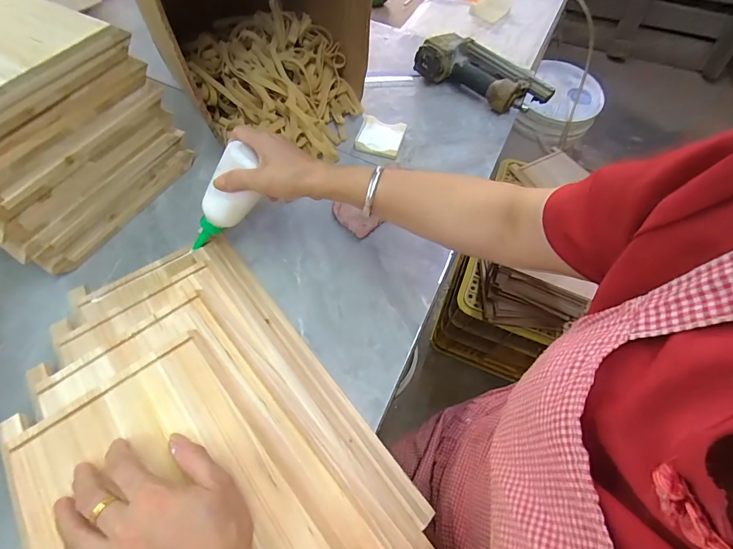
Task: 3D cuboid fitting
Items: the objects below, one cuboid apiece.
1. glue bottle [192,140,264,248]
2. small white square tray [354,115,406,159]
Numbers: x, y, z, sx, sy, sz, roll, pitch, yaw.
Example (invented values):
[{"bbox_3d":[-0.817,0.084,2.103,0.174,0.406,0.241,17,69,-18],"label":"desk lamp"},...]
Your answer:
[{"bbox_3d":[-0.172,-0.083,0.450,0.046,0.144,0.040,44,29,18],"label":"glue bottle"},{"bbox_3d":[0.024,-0.241,0.640,0.078,0.016,0.086,14,60,4],"label":"small white square tray"}]

